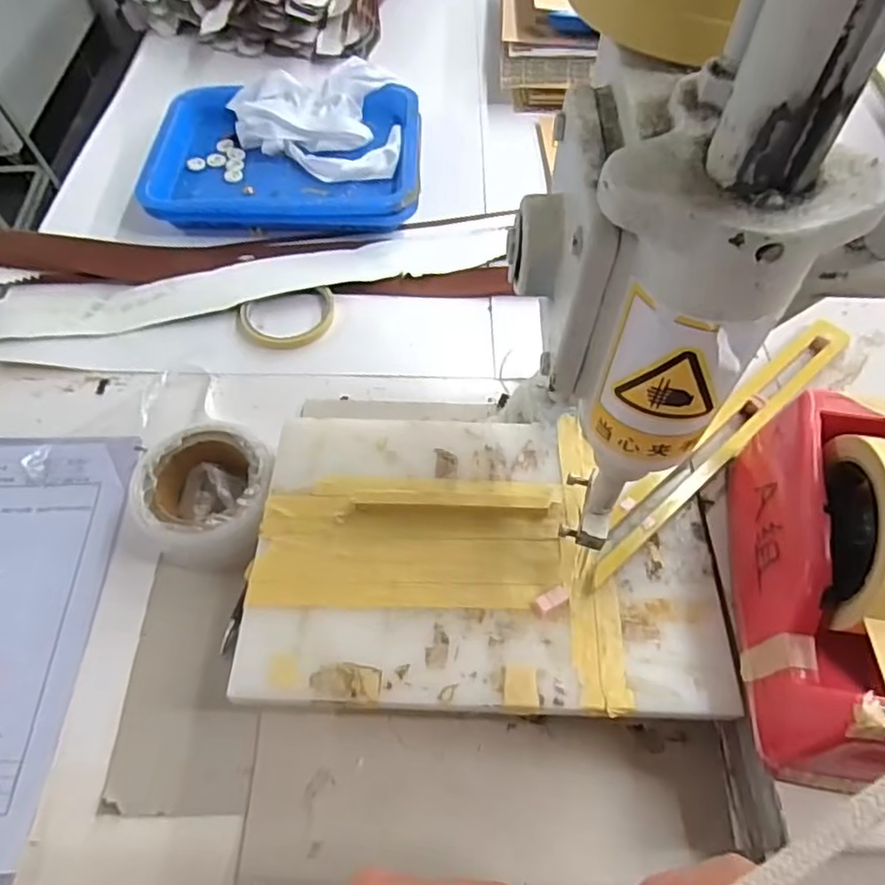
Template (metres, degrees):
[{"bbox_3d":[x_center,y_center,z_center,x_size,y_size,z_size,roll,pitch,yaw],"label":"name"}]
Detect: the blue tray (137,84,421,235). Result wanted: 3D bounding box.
[{"bbox_3d":[-0.167,-0.318,0.703,0.289,0.039,0.223,3,59,1],"label":"blue tray"}]

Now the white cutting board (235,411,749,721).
[{"bbox_3d":[0.027,0.070,0.420,0.295,0.010,0.198,2,59,0],"label":"white cutting board"}]

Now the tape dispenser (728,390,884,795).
[{"bbox_3d":[0.222,0.071,0.345,0.074,0.120,0.202,7,59,3],"label":"tape dispenser"}]

